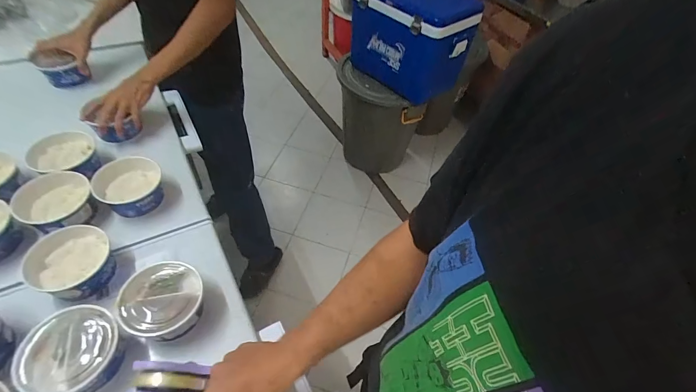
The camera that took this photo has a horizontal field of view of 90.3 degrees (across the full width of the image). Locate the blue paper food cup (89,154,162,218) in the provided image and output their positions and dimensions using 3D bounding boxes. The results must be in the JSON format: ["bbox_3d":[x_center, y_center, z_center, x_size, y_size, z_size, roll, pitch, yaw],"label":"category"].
[{"bbox_3d":[-0.467,-0.021,0.746,0.122,0.065,0.118,3,50,-4],"label":"blue paper food cup"}]

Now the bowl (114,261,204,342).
[{"bbox_3d":[-0.312,0.179,0.590,0.120,0.075,0.124,3,50,-4],"label":"bowl"}]

